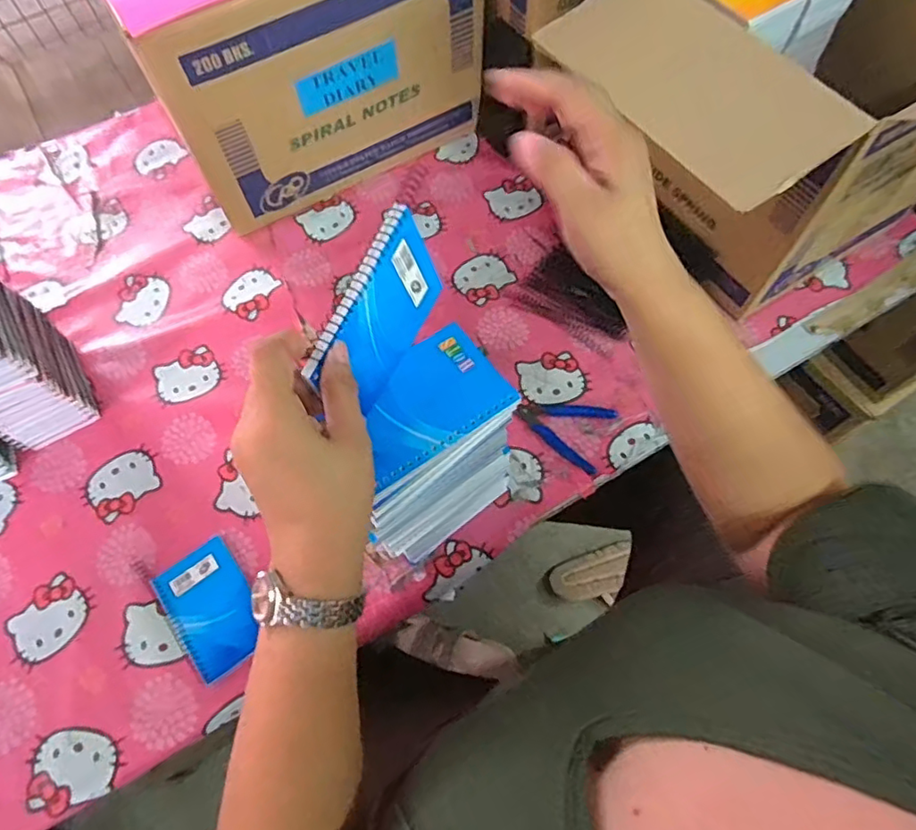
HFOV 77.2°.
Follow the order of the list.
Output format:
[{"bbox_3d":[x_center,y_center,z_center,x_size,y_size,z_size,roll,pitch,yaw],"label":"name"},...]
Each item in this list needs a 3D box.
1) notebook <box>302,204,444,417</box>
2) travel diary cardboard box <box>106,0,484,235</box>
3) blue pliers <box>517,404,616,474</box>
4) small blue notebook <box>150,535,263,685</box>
[{"bbox_3d":[-0.049,-0.062,0.376,0.007,0.083,0.125,16,70,25],"label":"notebook"},{"bbox_3d":[-0.203,-0.507,0.760,0.405,0.331,0.257,-28,67,-11],"label":"travel diary cardboard box"},{"bbox_3d":[0.123,0.016,0.686,0.109,0.006,0.085,19,67,10],"label":"blue pliers"},{"bbox_3d":[-0.260,0.203,0.605,0.083,0.011,0.131,-36,69,-14],"label":"small blue notebook"}]

